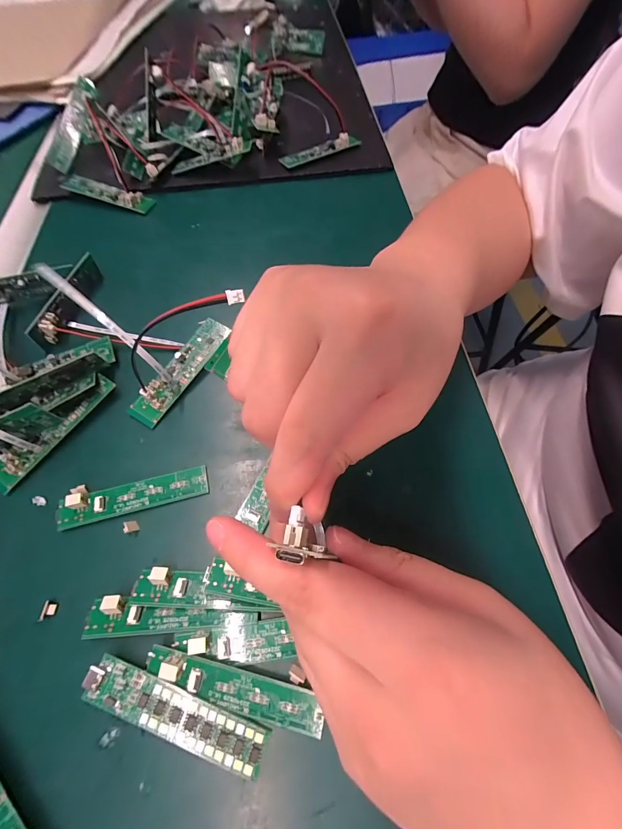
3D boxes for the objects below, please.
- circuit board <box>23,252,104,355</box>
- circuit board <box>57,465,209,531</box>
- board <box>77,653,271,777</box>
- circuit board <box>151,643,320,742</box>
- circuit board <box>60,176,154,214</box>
[{"bbox_3d":[-0.182,-0.086,0.256,0.014,0.021,0.081,14,64,9],"label":"circuit board"},{"bbox_3d":[-0.103,0.045,0.195,0.083,0.010,0.021,-14,63,-5],"label":"circuit board"},{"bbox_3d":[-0.059,0.131,0.148,0.082,0.010,0.018,17,65,10],"label":"board"},{"bbox_3d":[-0.035,0.124,0.151,0.081,0.004,0.016,12,64,8],"label":"circuit board"},{"bbox_3d":[-0.203,-0.218,0.330,0.097,0.014,0.021,16,65,10],"label":"circuit board"}]

